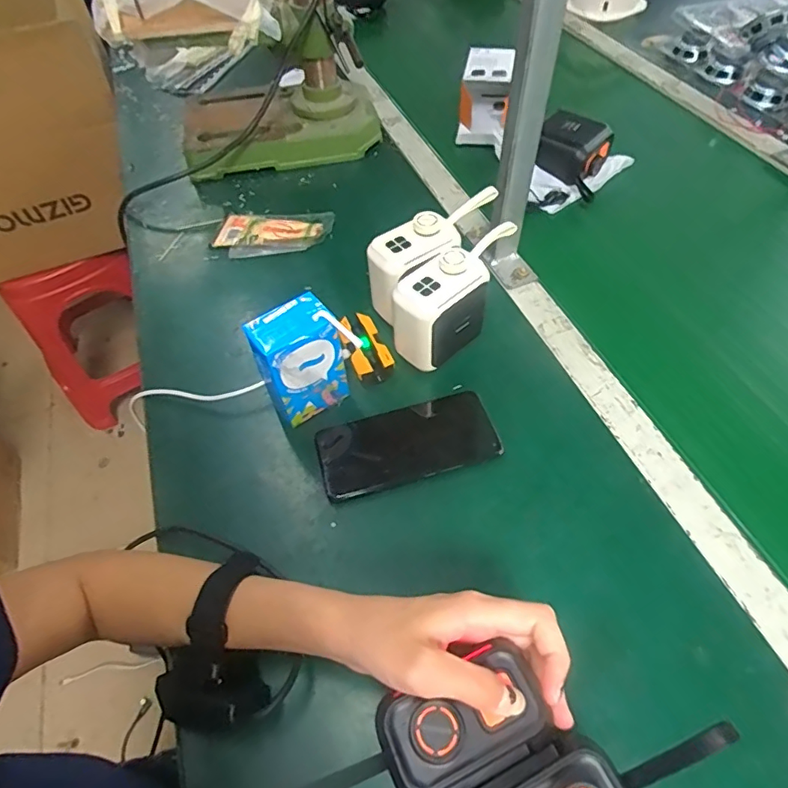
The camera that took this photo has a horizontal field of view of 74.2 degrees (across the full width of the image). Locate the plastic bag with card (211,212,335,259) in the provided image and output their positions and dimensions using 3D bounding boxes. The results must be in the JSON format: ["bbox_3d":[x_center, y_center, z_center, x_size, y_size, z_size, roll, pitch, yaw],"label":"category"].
[{"bbox_3d":[-0.150,-0.202,0.654,0.145,0.012,0.079,1,59,6],"label":"plastic bag with card"}]

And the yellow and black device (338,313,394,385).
[{"bbox_3d":[-0.031,-0.048,0.523,0.040,0.030,0.074,-18,56,-10],"label":"yellow and black device"}]

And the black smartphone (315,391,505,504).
[{"bbox_3d":[0.010,0.042,0.459,0.153,0.013,0.074,-14,56,-8],"label":"black smartphone"}]

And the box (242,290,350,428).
[{"bbox_3d":[-0.083,-0.024,0.459,0.070,0.115,0.044,-33,60,-19],"label":"box"}]

